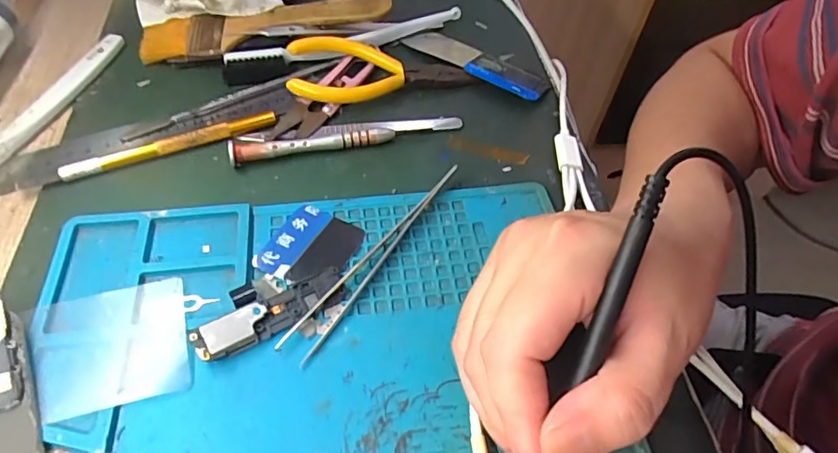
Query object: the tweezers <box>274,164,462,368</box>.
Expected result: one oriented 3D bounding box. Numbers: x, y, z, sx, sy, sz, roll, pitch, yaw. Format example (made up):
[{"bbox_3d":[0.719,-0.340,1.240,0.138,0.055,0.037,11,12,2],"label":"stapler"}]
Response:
[{"bbox_3d":[-0.021,0.011,0.257,0.015,0.010,0.129,28,55,17],"label":"tweezers"}]

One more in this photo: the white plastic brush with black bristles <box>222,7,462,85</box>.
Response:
[{"bbox_3d":[-0.046,-0.123,0.356,0.169,0.014,0.022,-18,55,-17],"label":"white plastic brush with black bristles"}]

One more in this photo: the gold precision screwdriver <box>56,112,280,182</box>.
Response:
[{"bbox_3d":[-0.137,-0.046,0.296,0.114,0.009,0.008,-21,56,-19],"label":"gold precision screwdriver"}]

